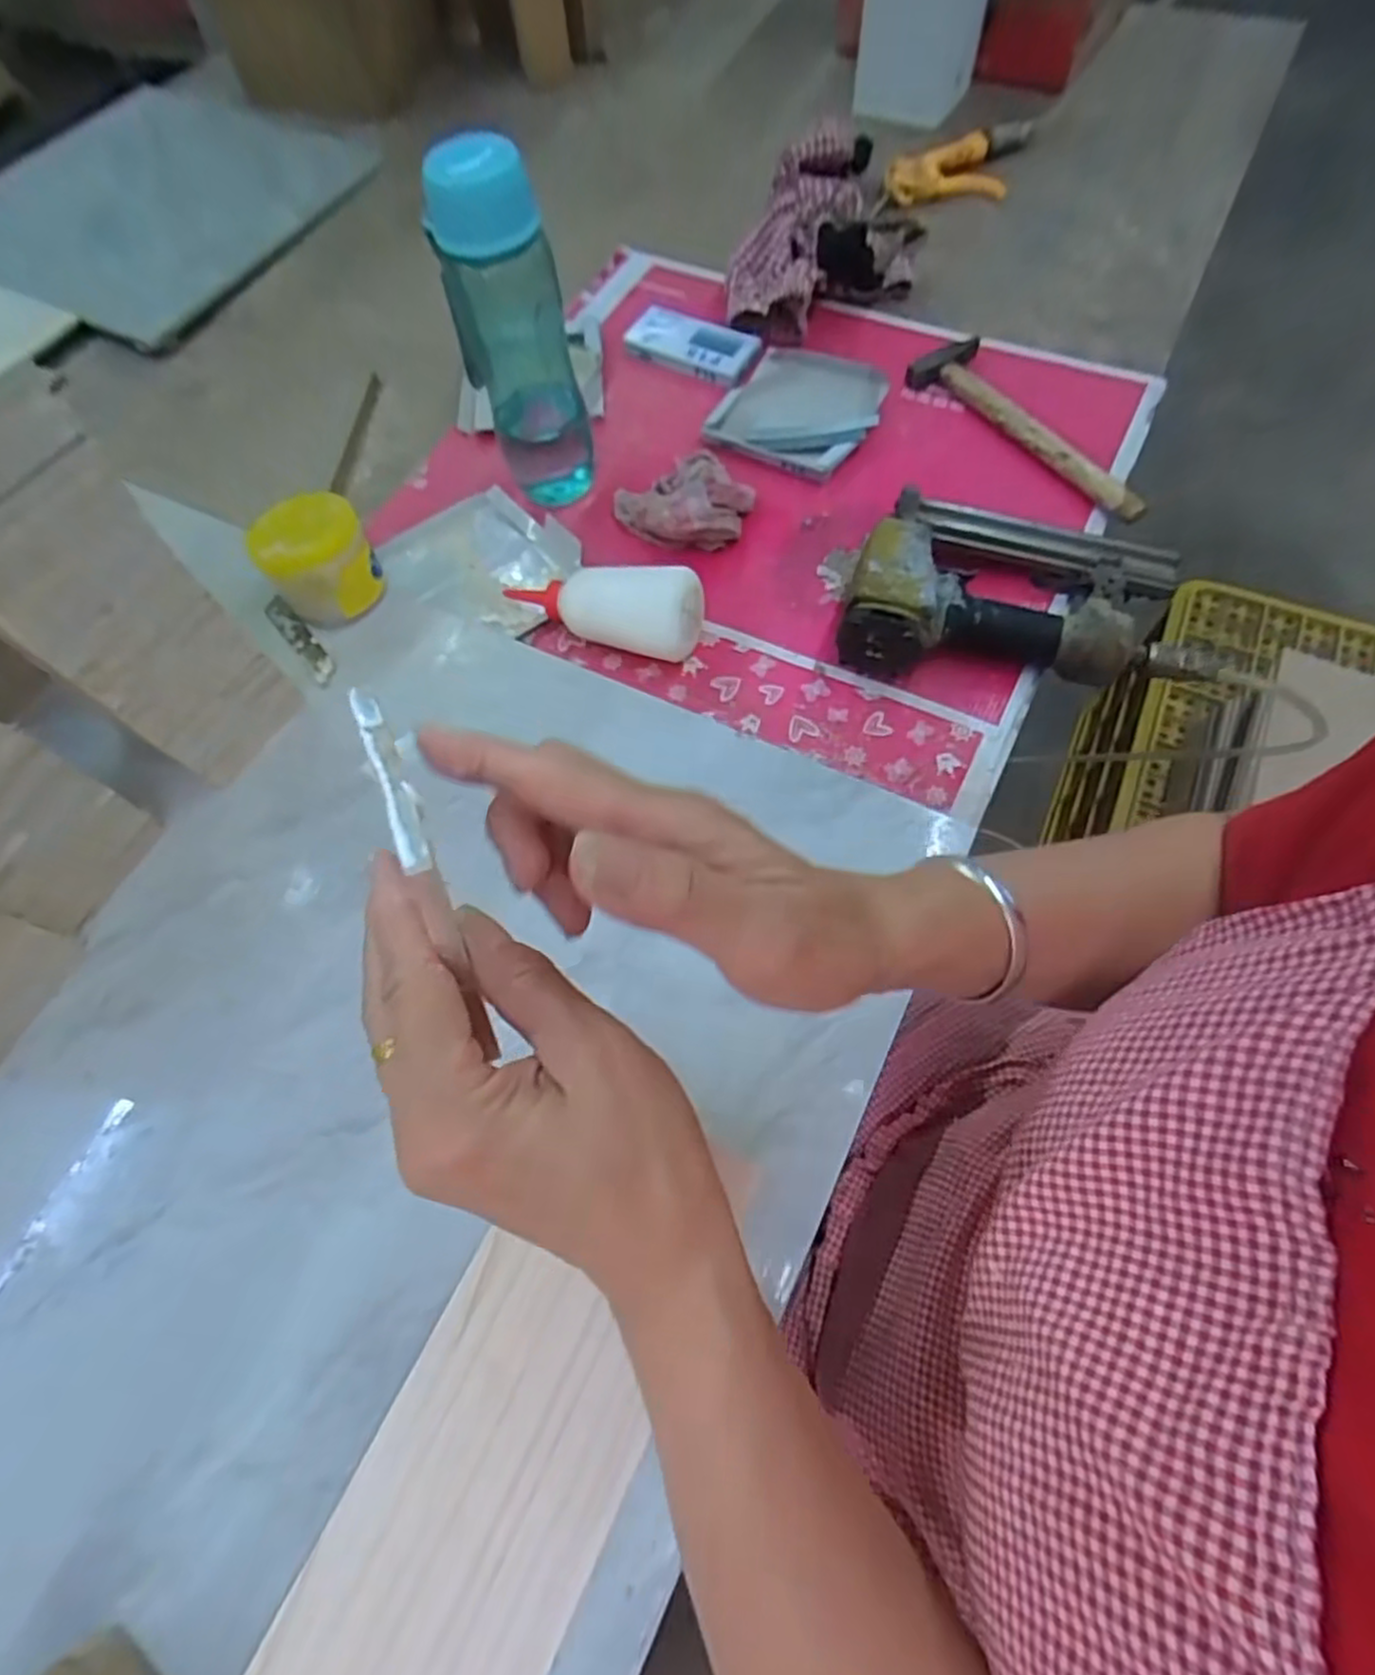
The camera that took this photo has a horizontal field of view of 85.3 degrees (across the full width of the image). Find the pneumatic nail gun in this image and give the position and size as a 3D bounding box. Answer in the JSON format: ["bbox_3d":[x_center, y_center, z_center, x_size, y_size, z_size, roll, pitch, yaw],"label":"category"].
[{"bbox_3d":[0.240,-0.183,0.538,0.252,0.063,0.142,3,65,4],"label":"pneumatic nail gun"}]

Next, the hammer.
[{"bbox_3d":[0.297,-0.348,0.633,0.082,0.027,0.245,-34,67,-13],"label":"hammer"}]

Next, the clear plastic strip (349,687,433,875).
[{"bbox_3d":[-0.085,-0.019,0.217,0.013,0.007,0.079,-26,53,-10],"label":"clear plastic strip"}]

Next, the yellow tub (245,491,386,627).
[{"bbox_3d":[-0.277,-0.207,0.566,0.075,0.072,0.069,-1,64,2],"label":"yellow tub"}]

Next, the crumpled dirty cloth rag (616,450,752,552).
[{"bbox_3d":[-0.006,-0.285,0.614,0.116,0.033,0.077,27,69,15],"label":"crumpled dirty cloth rag"}]

